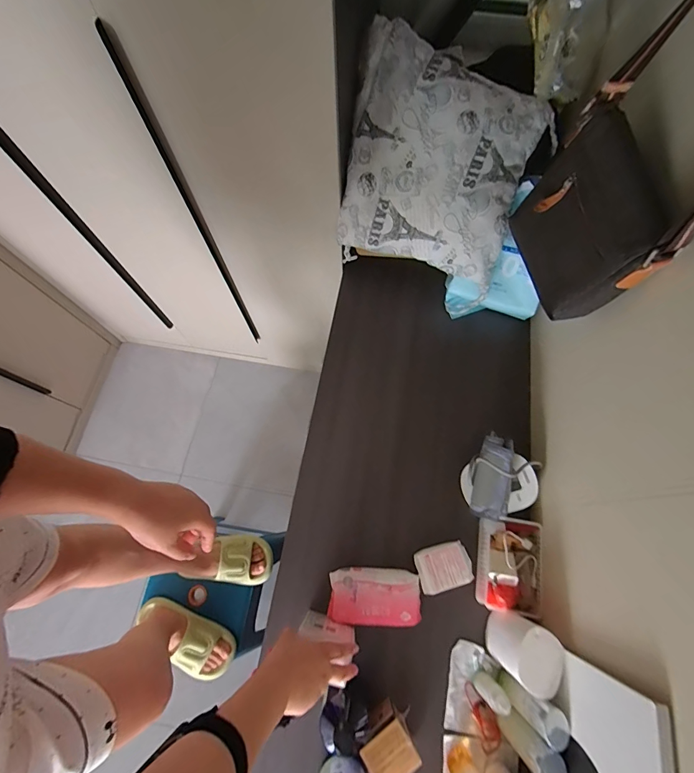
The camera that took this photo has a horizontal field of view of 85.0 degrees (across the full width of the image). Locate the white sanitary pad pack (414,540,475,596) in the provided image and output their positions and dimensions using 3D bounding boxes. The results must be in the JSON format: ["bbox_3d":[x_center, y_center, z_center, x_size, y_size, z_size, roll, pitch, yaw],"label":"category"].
[{"bbox_3d":[0.184,0.347,0.729,0.099,0.045,0.076,-14,70,-4],"label":"white sanitary pad pack"}]

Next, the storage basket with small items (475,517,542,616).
[{"bbox_3d":[0.304,0.334,0.715,0.108,0.055,0.161,9,70,5],"label":"storage basket with small items"}]

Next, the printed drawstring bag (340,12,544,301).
[{"bbox_3d":[0.183,-0.449,0.775,0.359,0.120,0.408,15,105,7],"label":"printed drawstring bag"}]

